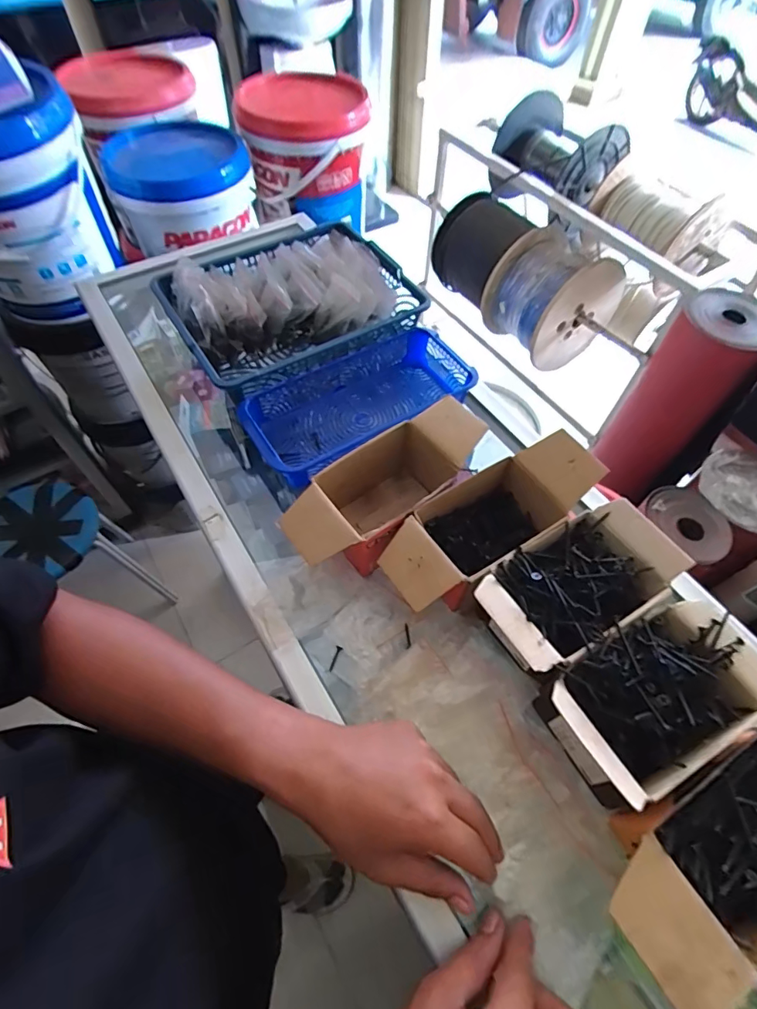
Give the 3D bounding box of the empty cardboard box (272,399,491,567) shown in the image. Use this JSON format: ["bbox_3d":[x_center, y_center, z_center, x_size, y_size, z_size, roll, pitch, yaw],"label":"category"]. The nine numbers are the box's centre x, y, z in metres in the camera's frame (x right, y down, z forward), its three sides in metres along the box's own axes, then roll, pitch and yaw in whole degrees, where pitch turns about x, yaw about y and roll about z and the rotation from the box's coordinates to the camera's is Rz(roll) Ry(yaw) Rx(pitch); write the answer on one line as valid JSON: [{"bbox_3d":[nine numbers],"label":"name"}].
[{"bbox_3d":[0.008,-0.010,0.481,0.204,0.084,0.085,-34,64,-20],"label":"empty cardboard box"}]

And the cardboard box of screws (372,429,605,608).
[{"bbox_3d":[0.098,0.016,0.442,0.199,0.083,0.086,-30,63,-18],"label":"cardboard box of screws"}]

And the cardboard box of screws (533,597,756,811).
[{"bbox_3d":[0.206,0.149,0.366,0.157,0.078,0.096,-25,61,-16],"label":"cardboard box of screws"}]

